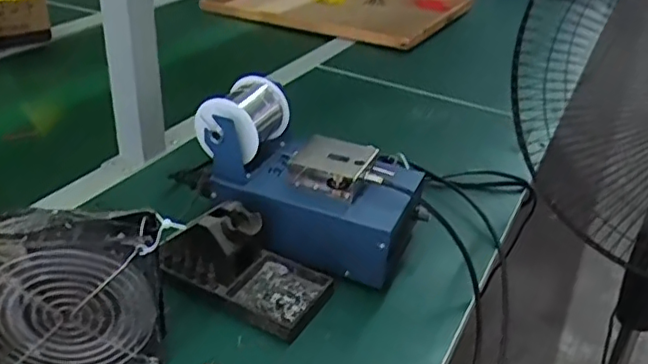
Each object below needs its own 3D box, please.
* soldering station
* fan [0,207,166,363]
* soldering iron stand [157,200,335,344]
[{"bbox_3d":[-0.012,-0.005,0.586,0.205,0.131,0.118,14,32,16],"label":"soldering station"},{"bbox_3d":[-0.174,0.082,0.431,0.119,0.119,0.040,-2,31,-11],"label":"fan"},{"bbox_3d":[-0.062,0.066,0.528,0.134,0.074,0.081,20,34,25],"label":"soldering iron stand"}]

